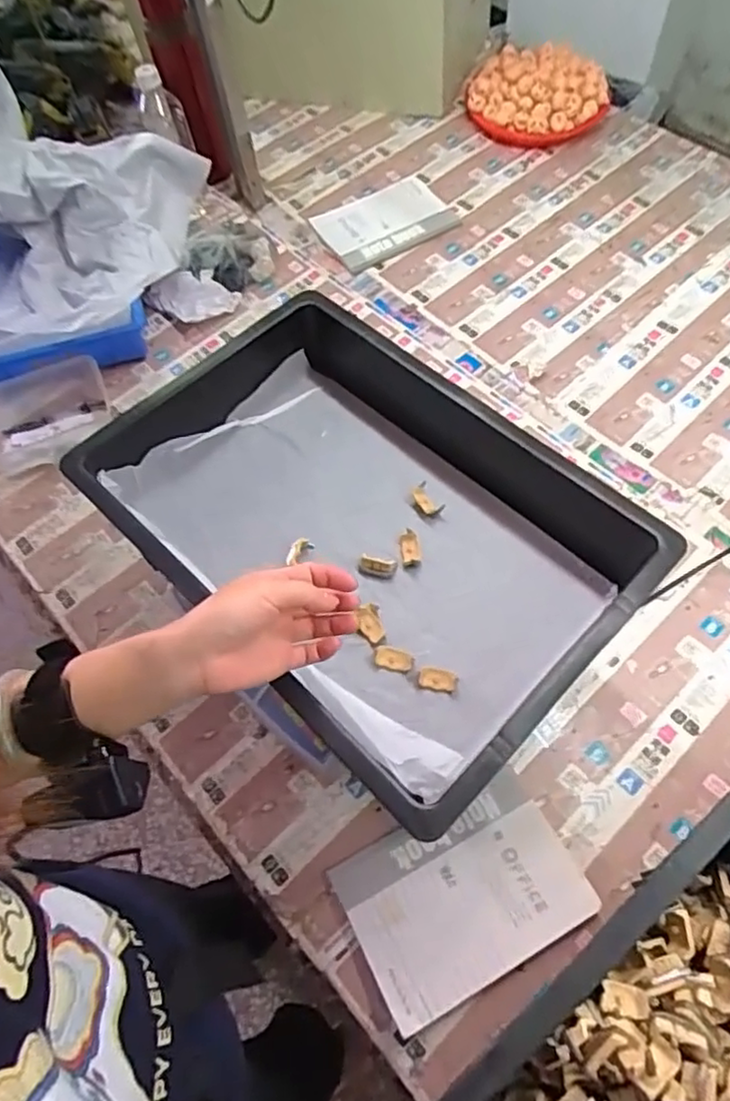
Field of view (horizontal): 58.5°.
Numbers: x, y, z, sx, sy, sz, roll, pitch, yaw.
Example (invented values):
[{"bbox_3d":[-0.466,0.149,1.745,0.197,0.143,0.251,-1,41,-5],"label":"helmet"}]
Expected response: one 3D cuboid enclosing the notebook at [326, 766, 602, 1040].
[{"bbox_3d":[0.087,0.299,0.576,0.196,0.029,0.137,-26,64,-11],"label":"notebook"}]

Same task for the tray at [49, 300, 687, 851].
[{"bbox_3d":[0.005,-0.030,0.603,0.449,0.121,0.344,40,71,21],"label":"tray"}]

